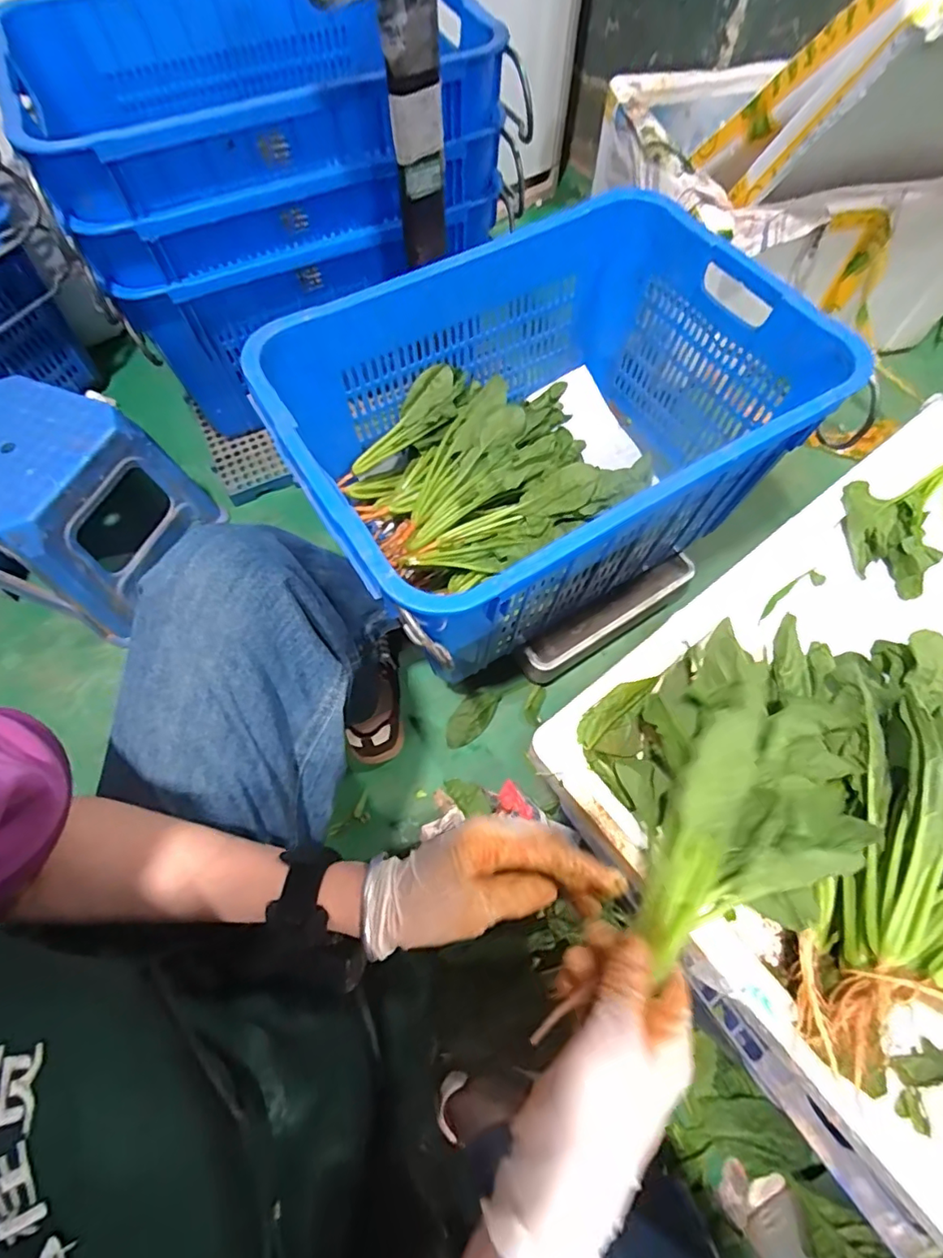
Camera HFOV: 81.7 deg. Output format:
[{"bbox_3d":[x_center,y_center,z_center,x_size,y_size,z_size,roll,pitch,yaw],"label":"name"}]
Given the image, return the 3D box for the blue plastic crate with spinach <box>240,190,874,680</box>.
[{"bbox_3d":[0.094,-0.234,0.708,0.602,0.275,0.404,-31,69,-13],"label":"blue plastic crate with spinach"}]

